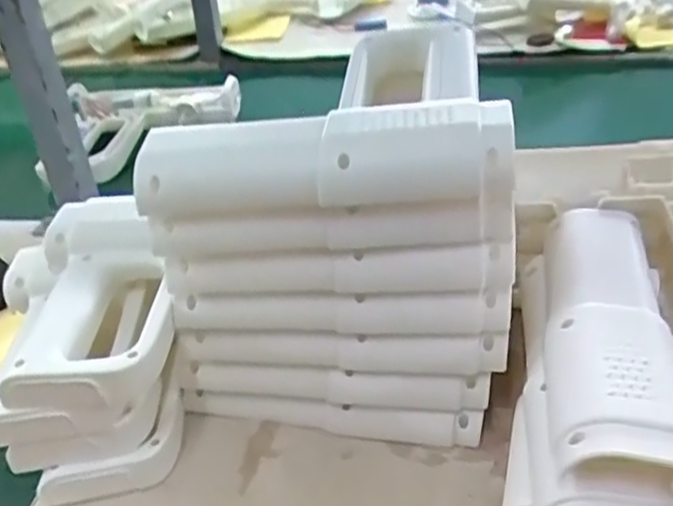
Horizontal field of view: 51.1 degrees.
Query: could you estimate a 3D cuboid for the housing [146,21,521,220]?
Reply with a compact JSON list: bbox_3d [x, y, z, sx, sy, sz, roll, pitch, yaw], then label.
[{"bbox_3d":[-0.002,-0.086,0.433,0.203,0.046,0.187,-2,37,6],"label":"housing"}]

